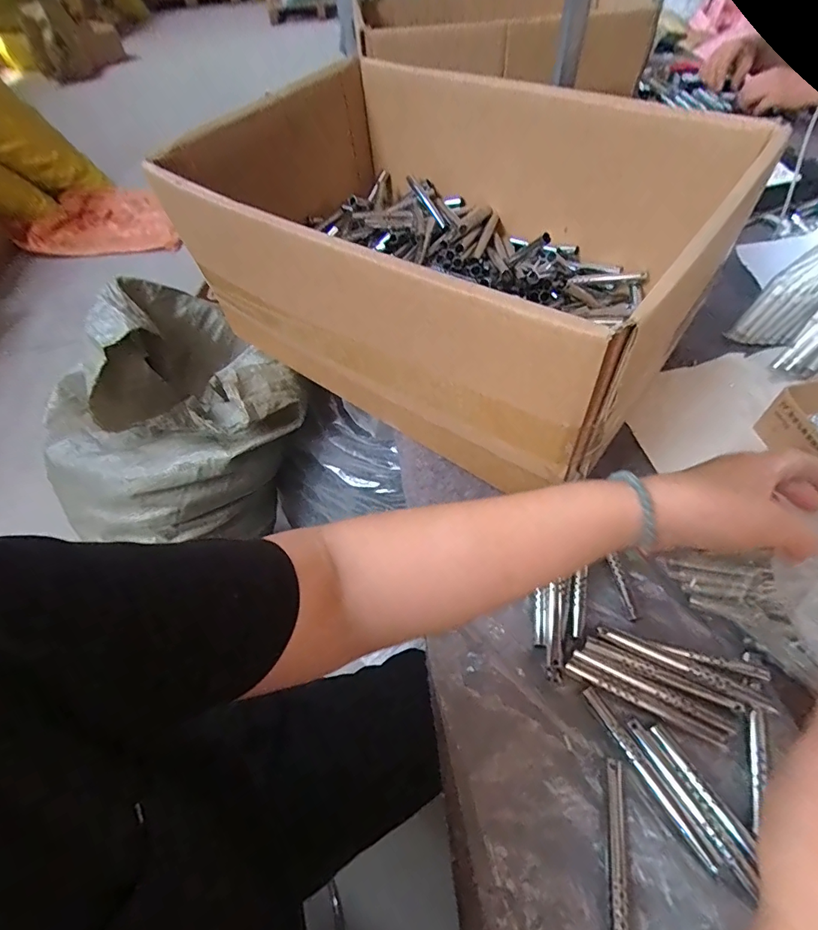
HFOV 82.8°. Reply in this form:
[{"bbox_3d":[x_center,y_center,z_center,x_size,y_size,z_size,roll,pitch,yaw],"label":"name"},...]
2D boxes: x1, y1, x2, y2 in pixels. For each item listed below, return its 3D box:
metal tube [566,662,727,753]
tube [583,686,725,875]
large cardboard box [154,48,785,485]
[{"bbox_3d":[0.163,0.167,0.324,0.106,0.007,0.007,22,58,19],"label":"metal tube"},{"bbox_3d":[0.155,0.199,0.302,0.011,0.009,0.110,-27,56,-15],"label":"tube"},{"bbox_3d":[0.035,-0.243,0.485,0.504,0.191,0.366,33,62,25],"label":"large cardboard box"}]

